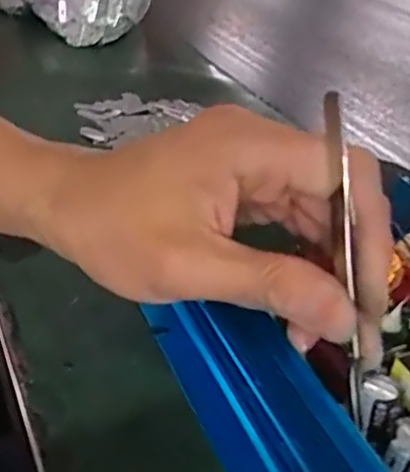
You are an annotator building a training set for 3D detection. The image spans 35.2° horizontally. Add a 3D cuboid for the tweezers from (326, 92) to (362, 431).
[{"bbox_3d":[0.043,0.011,0.195,0.005,0.105,0.008,-18,17,-36],"label":"tweezers"}]

